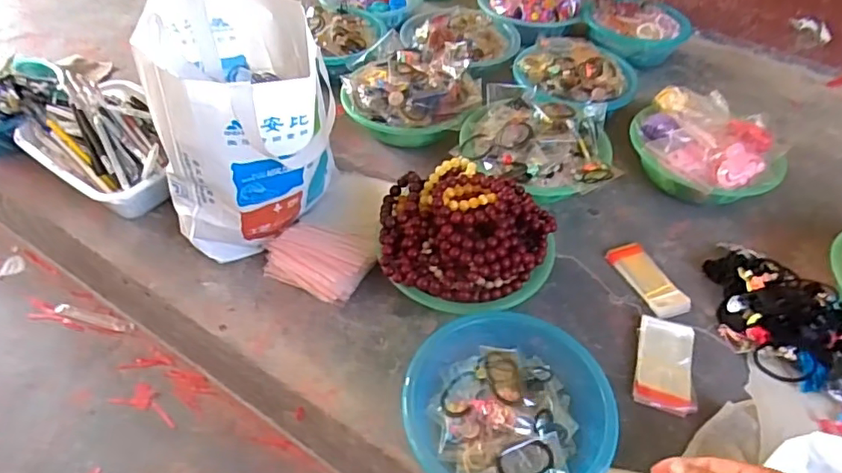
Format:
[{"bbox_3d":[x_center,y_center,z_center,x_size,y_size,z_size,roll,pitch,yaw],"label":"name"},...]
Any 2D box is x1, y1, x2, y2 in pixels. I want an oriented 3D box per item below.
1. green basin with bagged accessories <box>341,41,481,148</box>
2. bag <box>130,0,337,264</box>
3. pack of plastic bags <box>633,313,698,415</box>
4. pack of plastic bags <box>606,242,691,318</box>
[{"bbox_3d":[-0.017,-0.248,1.007,0.240,0.106,0.203,0,48,-3],"label":"green basin with bagged accessories"},{"bbox_3d":[-0.236,-0.133,0.769,0.225,0.317,0.247,-13,50,-14],"label":"bag"},{"bbox_3d":[0.308,0.163,0.708,0.069,0.023,0.126,15,49,10],"label":"pack of plastic bags"},{"bbox_3d":[0.325,0.061,0.807,0.055,0.018,0.126,-19,52,-18],"label":"pack of plastic bags"}]

